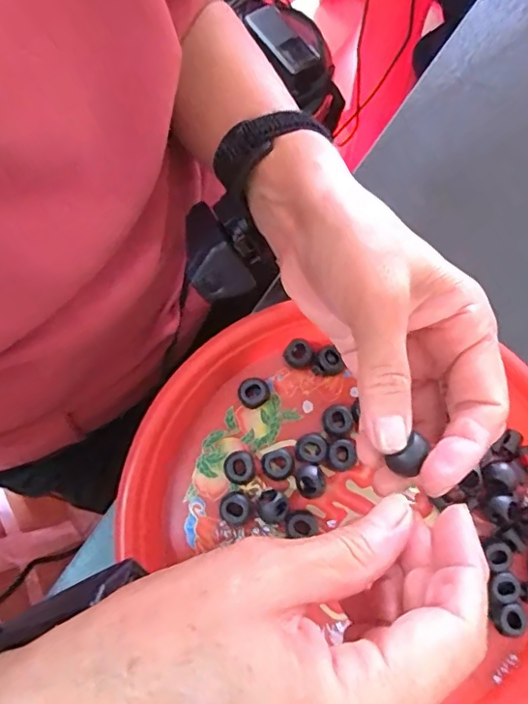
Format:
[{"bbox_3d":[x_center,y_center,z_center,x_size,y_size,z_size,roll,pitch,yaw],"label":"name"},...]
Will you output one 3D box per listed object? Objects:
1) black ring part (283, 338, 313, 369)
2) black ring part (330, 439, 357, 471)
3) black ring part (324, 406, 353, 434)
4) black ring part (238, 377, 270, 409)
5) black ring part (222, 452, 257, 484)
[{"bbox_3d":[0.019,0.001,0.310,0.016,0.011,0.017,0,76,1],"label":"black ring part"},{"bbox_3d":[0.042,0.056,0.295,0.013,0.008,0.016,-4,76,0],"label":"black ring part"},{"bbox_3d":[0.041,0.039,0.302,0.016,0.012,0.016,0,76,1],"label":"black ring part"},{"bbox_3d":[-0.006,0.023,0.305,0.017,0.012,0.016,0,76,1],"label":"black ring part"},{"bbox_3d":[-0.013,0.064,0.296,0.016,0.012,0.018,-28,77,-6],"label":"black ring part"}]

